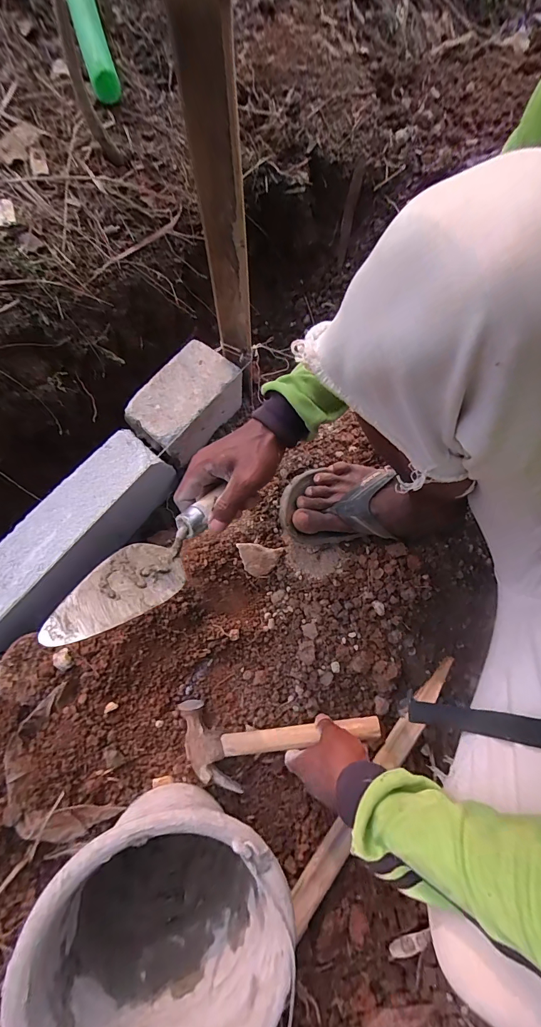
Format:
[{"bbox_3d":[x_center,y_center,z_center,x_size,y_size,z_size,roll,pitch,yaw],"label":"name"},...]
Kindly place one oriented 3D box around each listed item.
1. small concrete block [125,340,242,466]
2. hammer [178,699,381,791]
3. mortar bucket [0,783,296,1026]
[{"bbox_3d":[-0.135,-0.176,0.623,0.109,0.087,0.173,35,75,9],"label":"small concrete block"},{"bbox_3d":[0.014,0.294,0.501,0.252,0.047,0.114,-12,73,8],"label":"hammer"},{"bbox_3d":[-0.103,0.436,0.414,0.238,0.194,0.243,1,73,-2],"label":"mortar bucket"}]

